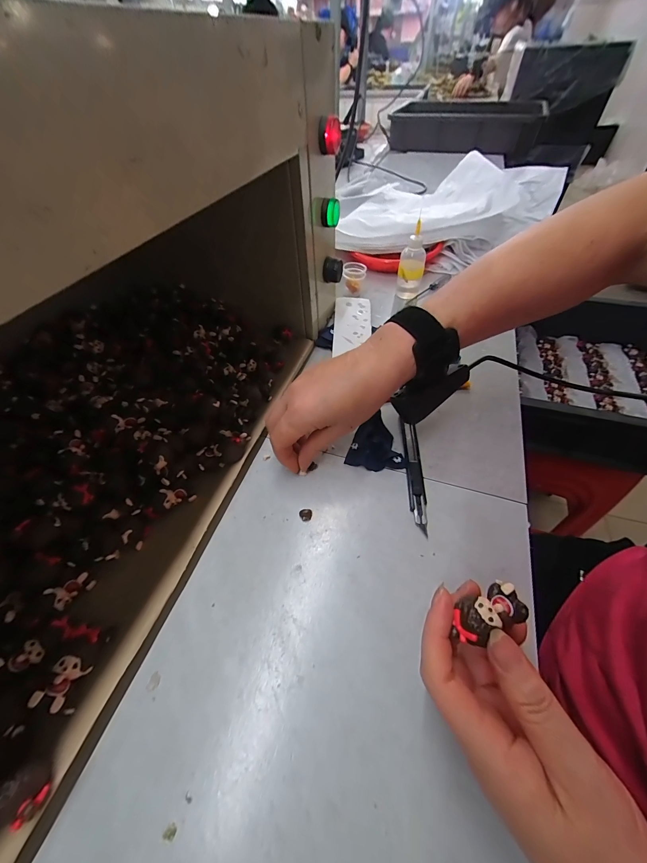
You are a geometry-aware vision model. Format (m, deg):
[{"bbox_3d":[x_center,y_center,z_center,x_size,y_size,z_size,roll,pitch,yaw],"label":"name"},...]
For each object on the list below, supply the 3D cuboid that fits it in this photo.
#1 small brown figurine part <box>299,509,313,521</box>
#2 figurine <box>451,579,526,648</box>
[{"bbox_3d":[-0.016,0.076,0.283,0.012,0.006,0.010,-1,52,2],"label":"small brown figurine part"},{"bbox_3d":[0.094,0.104,0.177,0.043,0.013,0.020,-22,55,-15],"label":"figurine"}]

